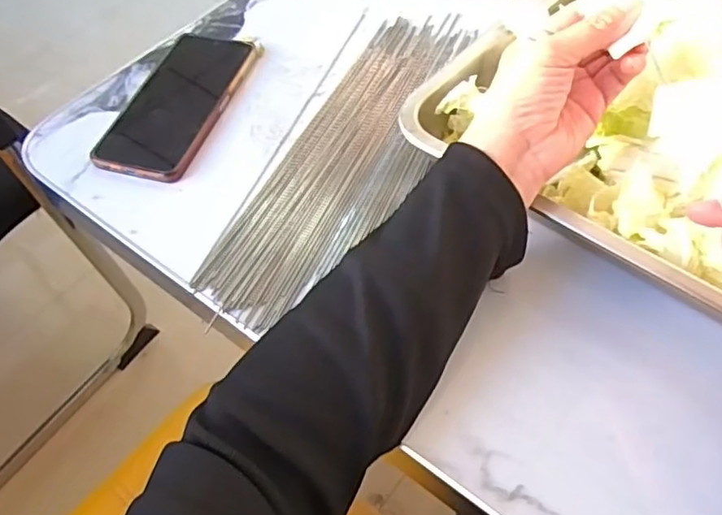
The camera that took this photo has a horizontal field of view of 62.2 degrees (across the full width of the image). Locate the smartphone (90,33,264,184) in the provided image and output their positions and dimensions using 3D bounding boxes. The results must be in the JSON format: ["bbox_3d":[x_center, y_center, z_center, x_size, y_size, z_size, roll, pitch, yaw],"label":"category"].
[{"bbox_3d":[-0.152,-0.132,0.499,0.077,0.017,0.167,14,56,13],"label":"smartphone"}]

